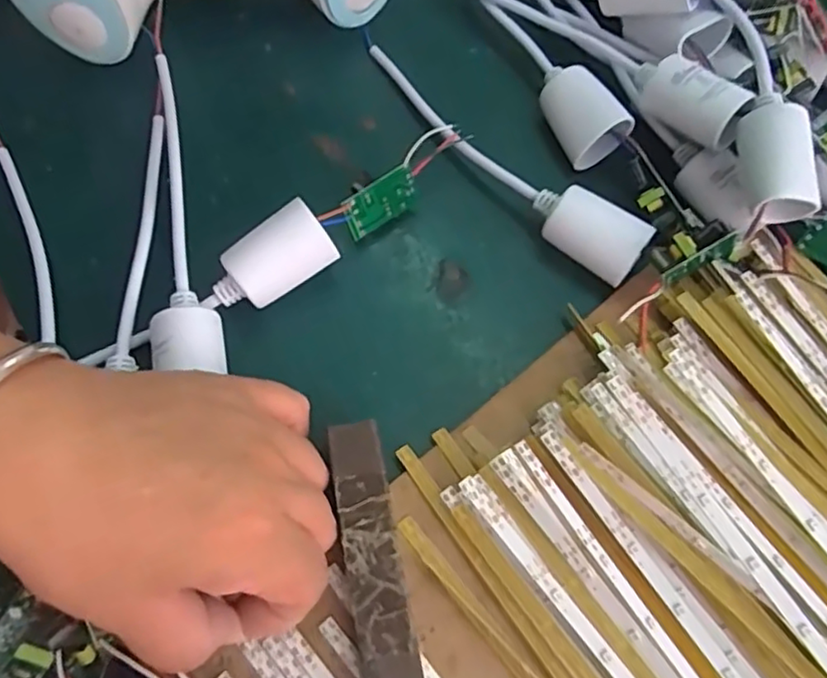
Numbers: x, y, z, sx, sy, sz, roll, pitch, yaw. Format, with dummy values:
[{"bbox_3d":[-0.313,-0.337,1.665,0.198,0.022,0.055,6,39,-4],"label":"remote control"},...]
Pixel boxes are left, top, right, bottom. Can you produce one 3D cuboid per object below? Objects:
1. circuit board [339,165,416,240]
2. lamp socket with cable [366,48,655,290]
[{"bbox_3d":[-0.015,-0.063,0.302,0.039,0.021,0.004,-36,40,-18],"label":"circuit board"},{"bbox_3d":[0.035,-0.091,0.315,0.028,0.026,0.178,-42,73,-17],"label":"lamp socket with cable"}]

